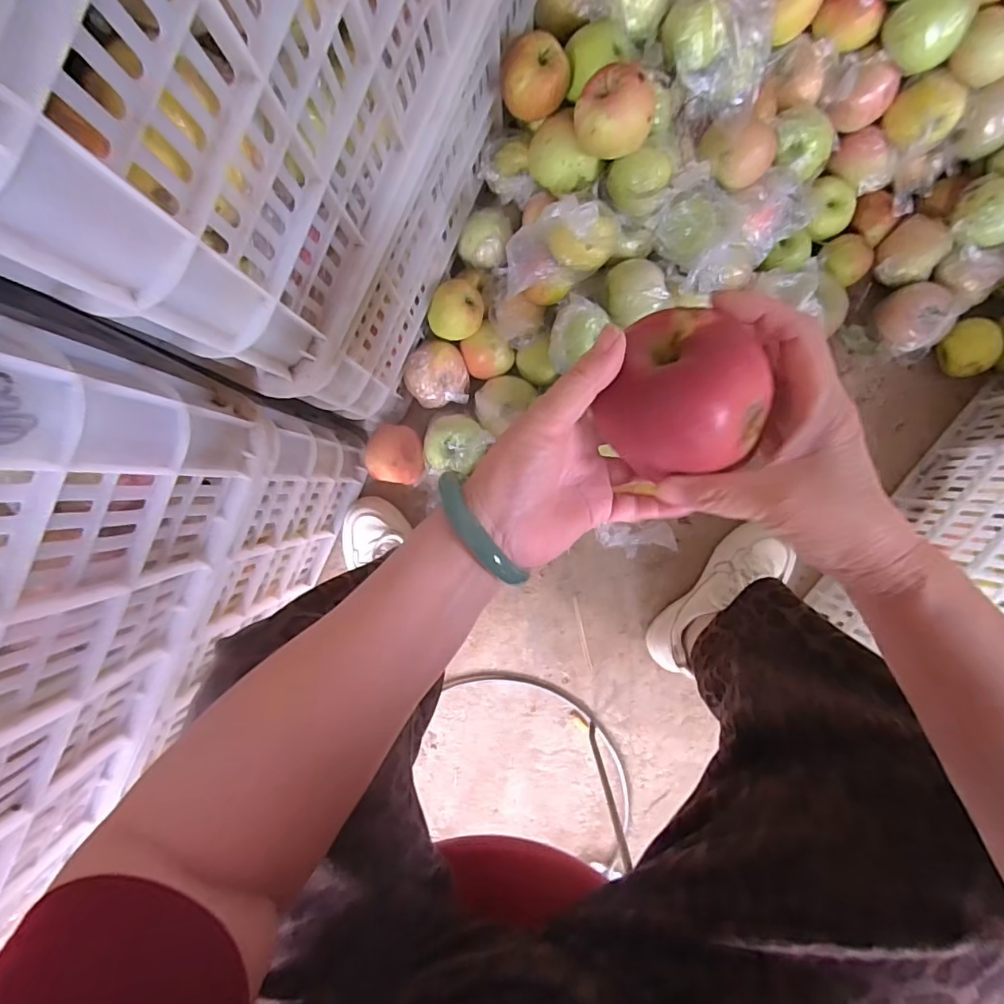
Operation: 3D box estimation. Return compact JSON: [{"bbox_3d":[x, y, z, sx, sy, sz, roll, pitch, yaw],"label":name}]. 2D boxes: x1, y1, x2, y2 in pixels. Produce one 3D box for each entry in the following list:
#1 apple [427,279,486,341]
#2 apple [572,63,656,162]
[{"bbox_3d":[-0.055,-0.231,0.637,0.069,0.053,0.064,0,92,2],"label":"apple"},{"bbox_3d":[0.105,-0.367,0.495,0.071,0.057,0.066,0,92,2],"label":"apple"}]

